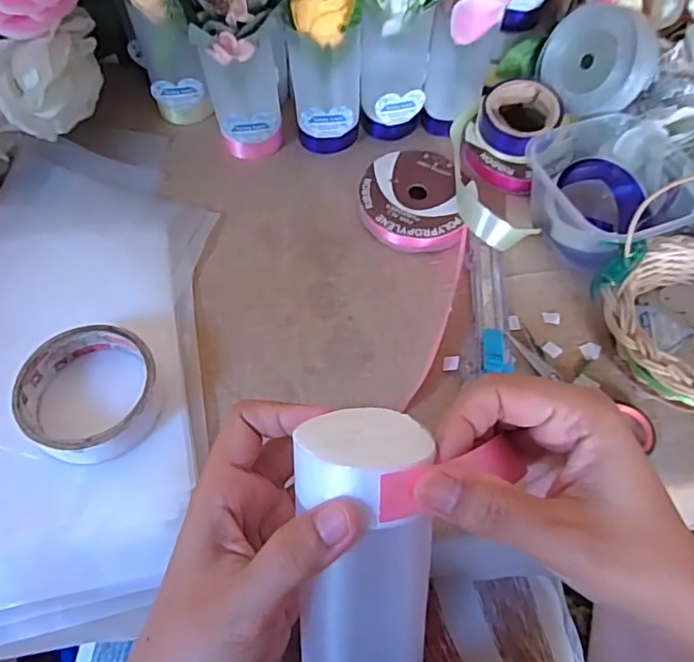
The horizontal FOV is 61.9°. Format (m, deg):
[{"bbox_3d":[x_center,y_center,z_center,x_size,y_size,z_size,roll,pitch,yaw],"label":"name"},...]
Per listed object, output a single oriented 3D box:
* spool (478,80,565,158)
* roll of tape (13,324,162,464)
[{"bbox_3d":[0.141,-0.175,0.474,0.062,0.028,0.068,2,59,-4],"label":"spool"},{"bbox_3d":[-0.163,0.038,0.368,0.083,0.025,0.086,2,57,-3],"label":"roll of tape"}]

